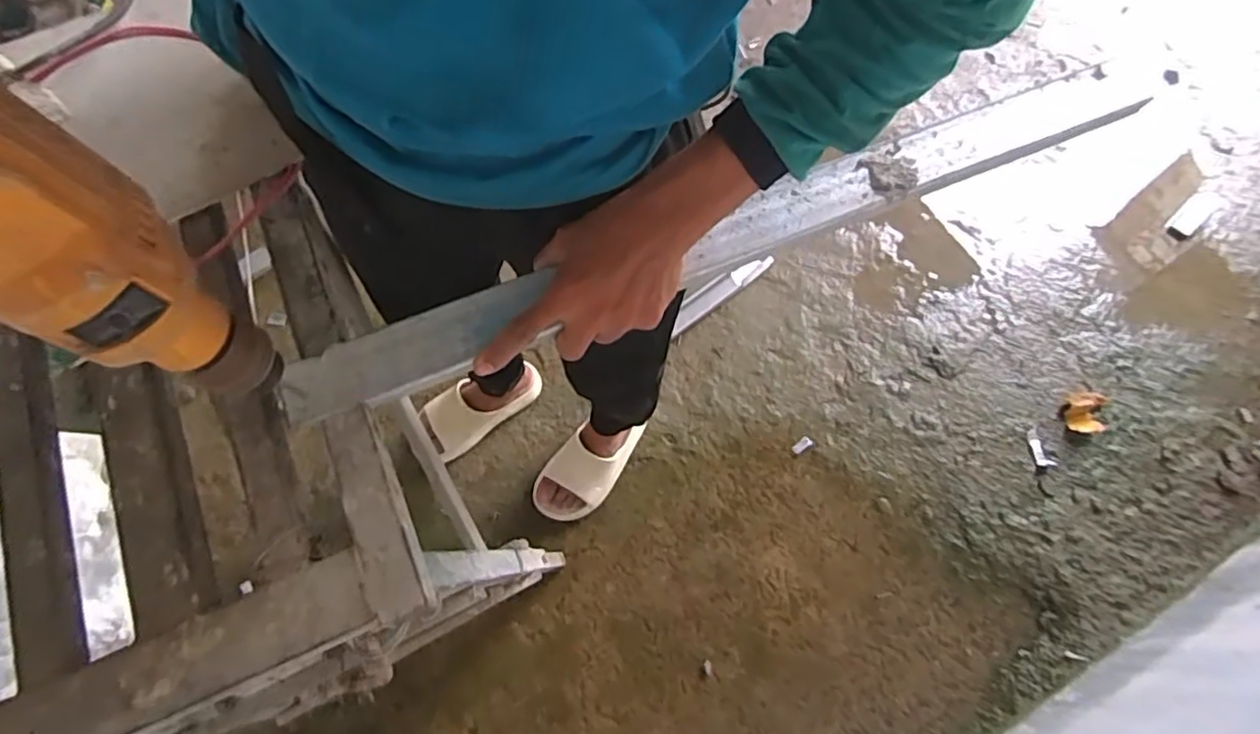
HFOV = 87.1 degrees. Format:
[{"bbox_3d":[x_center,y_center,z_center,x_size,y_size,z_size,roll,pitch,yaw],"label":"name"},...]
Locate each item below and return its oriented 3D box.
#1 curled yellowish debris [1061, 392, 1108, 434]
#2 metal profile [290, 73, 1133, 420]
[{"bbox_3d":[0.843,0.080,1.228,0.065,0.019,0.095,20,67,12],"label":"curled yellowish debris"},{"bbox_3d":[0.080,-0.100,0.483,0.653,0.015,0.053,-21,65,-8],"label":"metal profile"}]

